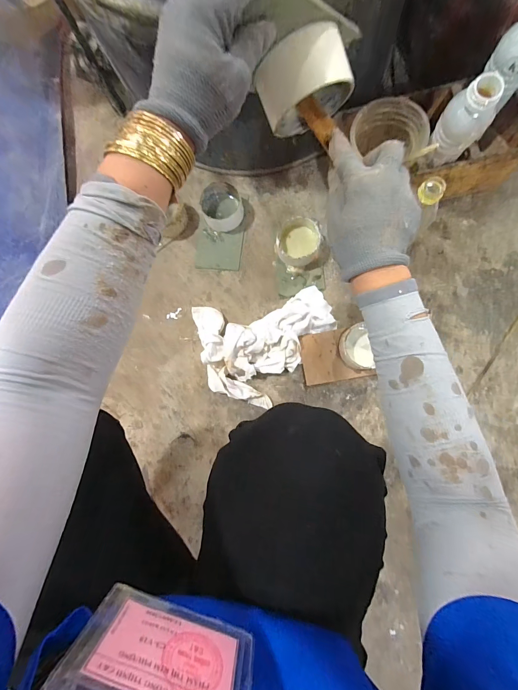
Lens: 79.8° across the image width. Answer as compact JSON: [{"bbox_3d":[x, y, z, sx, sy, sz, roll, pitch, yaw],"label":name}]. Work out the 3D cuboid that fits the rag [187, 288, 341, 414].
[{"bbox_3d":[0.017,0.005,0.579,0.258,0.064,0.200,-10,84,4],"label":"rag"}]

